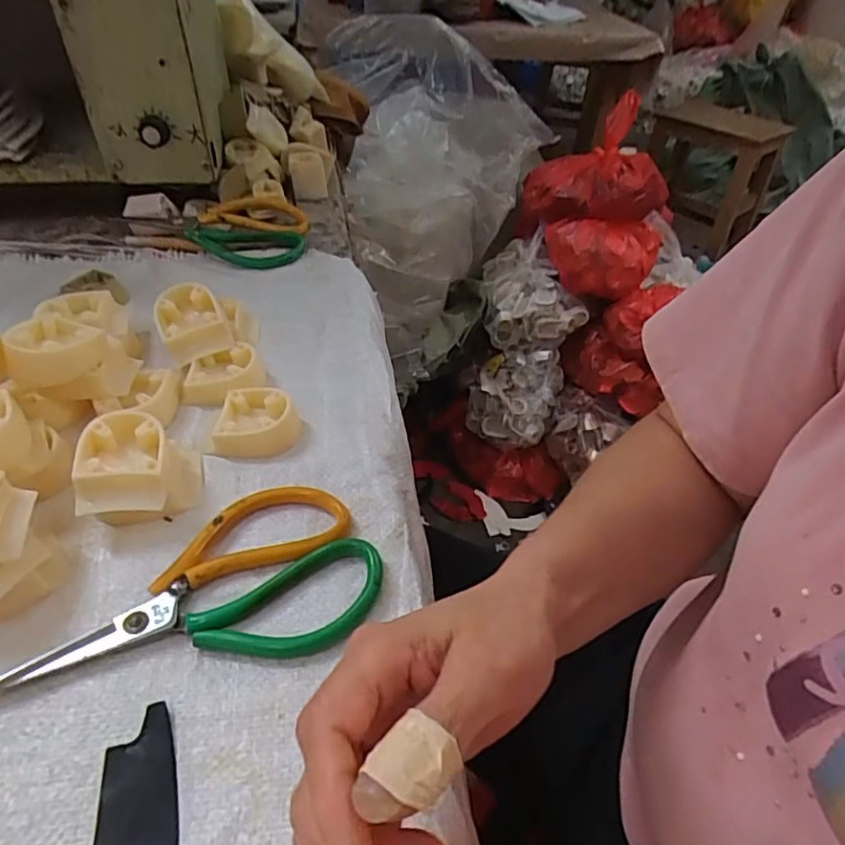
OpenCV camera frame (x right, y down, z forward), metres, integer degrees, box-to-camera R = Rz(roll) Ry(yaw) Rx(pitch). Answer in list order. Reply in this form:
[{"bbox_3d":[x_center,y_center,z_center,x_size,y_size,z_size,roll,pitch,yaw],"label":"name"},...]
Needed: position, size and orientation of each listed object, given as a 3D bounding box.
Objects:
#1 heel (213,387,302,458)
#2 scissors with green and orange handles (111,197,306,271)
[{"bbox_3d":[-0.108,-0.001,0.396,0.052,0.021,0.045,-1,44,-4],"label":"heel"},{"bbox_3d":[-0.192,-0.180,0.565,0.167,0.013,0.095,-8,59,-18],"label":"scissors with green and orange handles"}]

